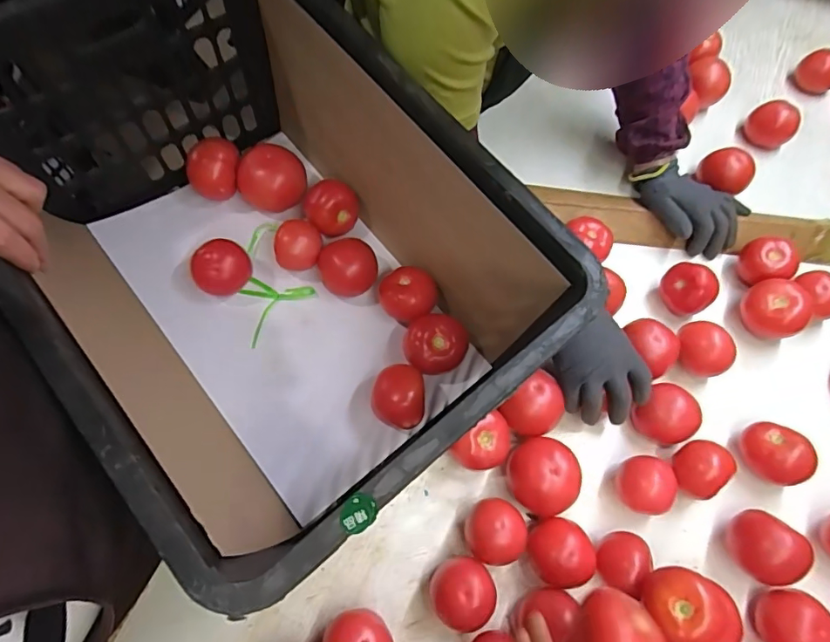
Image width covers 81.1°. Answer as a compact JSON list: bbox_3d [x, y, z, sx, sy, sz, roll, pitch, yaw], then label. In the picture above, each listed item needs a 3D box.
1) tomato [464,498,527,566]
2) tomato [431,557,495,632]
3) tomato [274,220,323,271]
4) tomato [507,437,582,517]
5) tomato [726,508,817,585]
[{"bbox_3d":[0.083,0.219,0.504,0.061,0.052,0.061,0,67,-1],"label":"tomato"},{"bbox_3d":[0.049,0.270,0.481,0.062,0.053,0.060,0,67,-1],"label":"tomato"},{"bbox_3d":[-0.140,-0.088,0.587,0.054,0.056,0.046,-7,67,-4],"label":"tomato"},{"bbox_3d":[0.140,0.169,0.524,0.071,0.057,0.076,-6,67,-4],"label":"tomato"},{"bbox_3d":[0.358,0.236,0.501,0.068,0.059,0.056,42,72,15],"label":"tomato"}]

